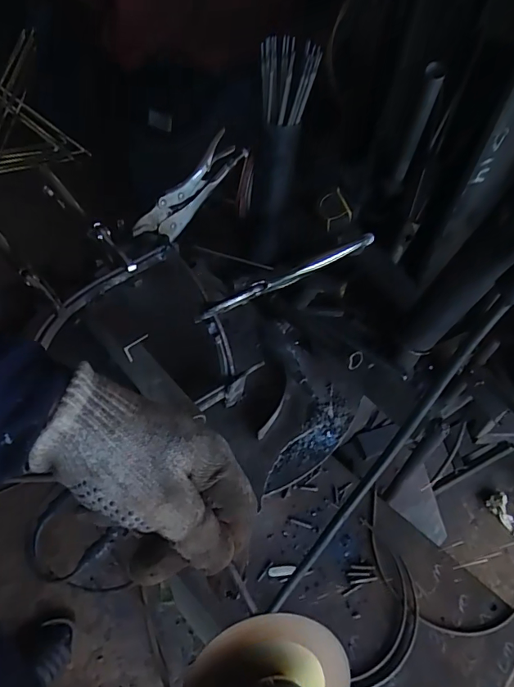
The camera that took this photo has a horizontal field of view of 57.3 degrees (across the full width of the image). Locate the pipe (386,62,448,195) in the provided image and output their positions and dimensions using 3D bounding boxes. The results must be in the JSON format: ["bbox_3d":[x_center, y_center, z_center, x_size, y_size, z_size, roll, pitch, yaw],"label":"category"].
[{"bbox_3d":[0.213,-0.284,0.641,0.023,0.223,0.023,18,73,8],"label":"pipe"}]

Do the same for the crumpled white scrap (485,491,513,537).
[{"bbox_3d":[0.711,0.479,1.337,0.059,0.031,0.111,-20,55,-22],"label":"crumpled white scrap"}]

